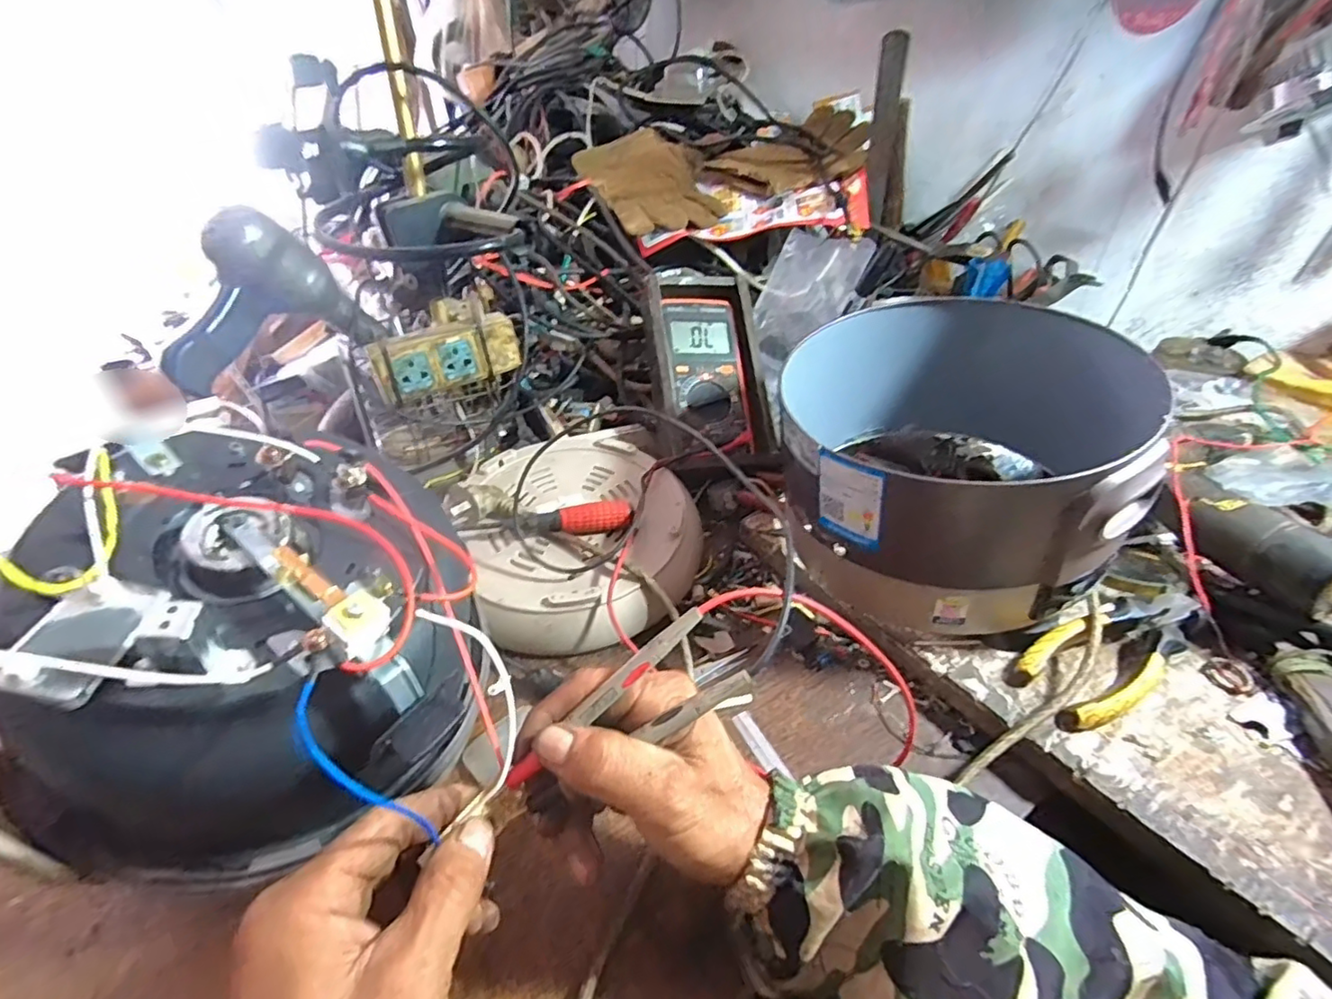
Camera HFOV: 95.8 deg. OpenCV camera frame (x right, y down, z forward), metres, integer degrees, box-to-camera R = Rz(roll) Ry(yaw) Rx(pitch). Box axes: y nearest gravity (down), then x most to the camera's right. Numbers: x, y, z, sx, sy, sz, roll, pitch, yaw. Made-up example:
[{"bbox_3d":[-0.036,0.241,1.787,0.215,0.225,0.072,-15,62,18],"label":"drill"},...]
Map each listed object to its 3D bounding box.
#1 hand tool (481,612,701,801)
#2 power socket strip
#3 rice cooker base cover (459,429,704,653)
[{"bbox_3d":[-0.032,0.093,0.272,0.125,0.007,0.010,-42,47,-3],"label":"hand tool"},{"bbox_3d":[-0.209,-0.138,0.578,0.134,0.056,0.029,-20,42,-24],"label":"power socket strip"},{"bbox_3d":[-0.070,0.023,0.507,0.191,0.055,0.221,-14,39,-17],"label":"rice cooker base cover"}]

